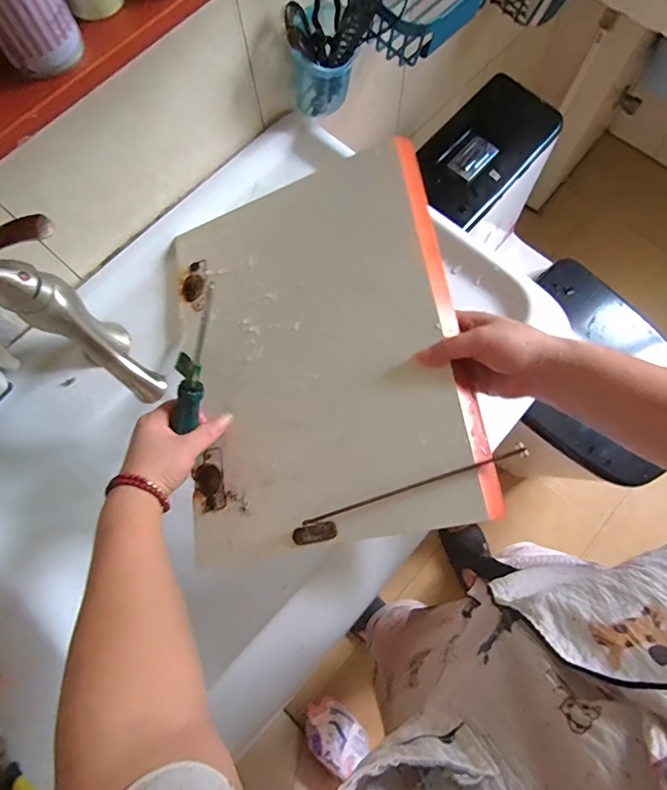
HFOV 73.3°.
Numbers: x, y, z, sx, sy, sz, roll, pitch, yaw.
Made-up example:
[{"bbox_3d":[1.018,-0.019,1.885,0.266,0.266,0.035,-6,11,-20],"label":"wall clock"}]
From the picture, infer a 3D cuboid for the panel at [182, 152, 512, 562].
[{"bbox_3d":[-0.025,-0.050,0.449,0.280,0.015,0.378,-14,73,18],"label":"panel"}]

